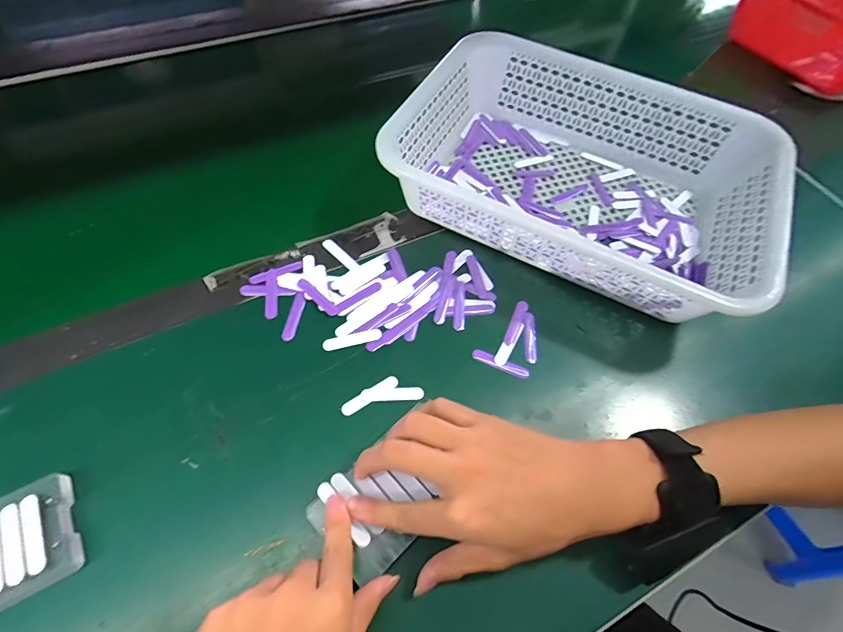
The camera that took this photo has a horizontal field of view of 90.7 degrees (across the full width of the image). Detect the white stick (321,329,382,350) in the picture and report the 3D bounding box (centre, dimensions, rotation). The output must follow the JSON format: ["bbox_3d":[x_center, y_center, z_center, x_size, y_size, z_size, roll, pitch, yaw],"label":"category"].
[{"bbox_3d":[-0.061,0.020,0.369,0.051,0.004,0.010,-12,61,-10],"label":"white stick"}]

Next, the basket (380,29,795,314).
[{"bbox_3d":[0.162,-0.147,0.429,0.345,0.088,0.258,24,61,11],"label":"basket"}]

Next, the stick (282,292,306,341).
[{"bbox_3d":[-0.116,0.000,0.377,0.011,0.004,0.048,10,60,3],"label":"stick"}]

